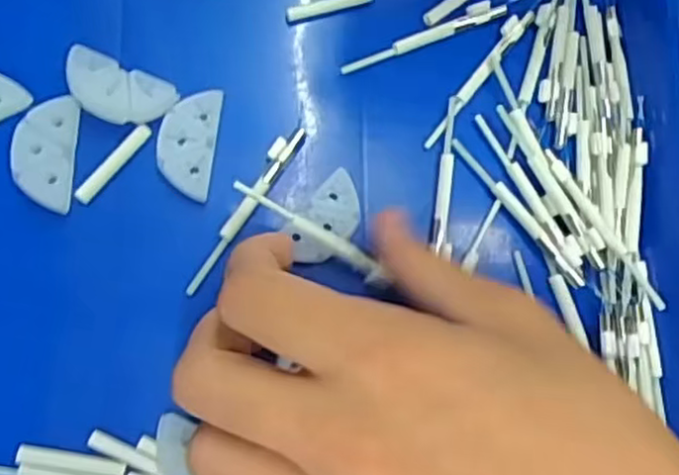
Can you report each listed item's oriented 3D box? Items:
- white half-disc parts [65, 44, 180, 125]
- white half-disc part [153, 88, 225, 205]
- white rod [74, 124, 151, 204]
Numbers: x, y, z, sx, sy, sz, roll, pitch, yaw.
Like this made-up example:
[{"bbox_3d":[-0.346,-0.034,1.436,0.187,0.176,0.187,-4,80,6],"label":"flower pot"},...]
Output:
[{"bbox_3d":[-0.077,-0.051,0.242,0.037,0.004,0.020,23,78,-10],"label":"white half-disc parts"},{"bbox_3d":[-0.053,-0.034,0.244,0.020,0.004,0.038,7,78,-7],"label":"white half-disc part"},{"bbox_3d":[-0.078,-0.026,0.242,0.005,0.004,0.034,40,76,1],"label":"white rod"}]

